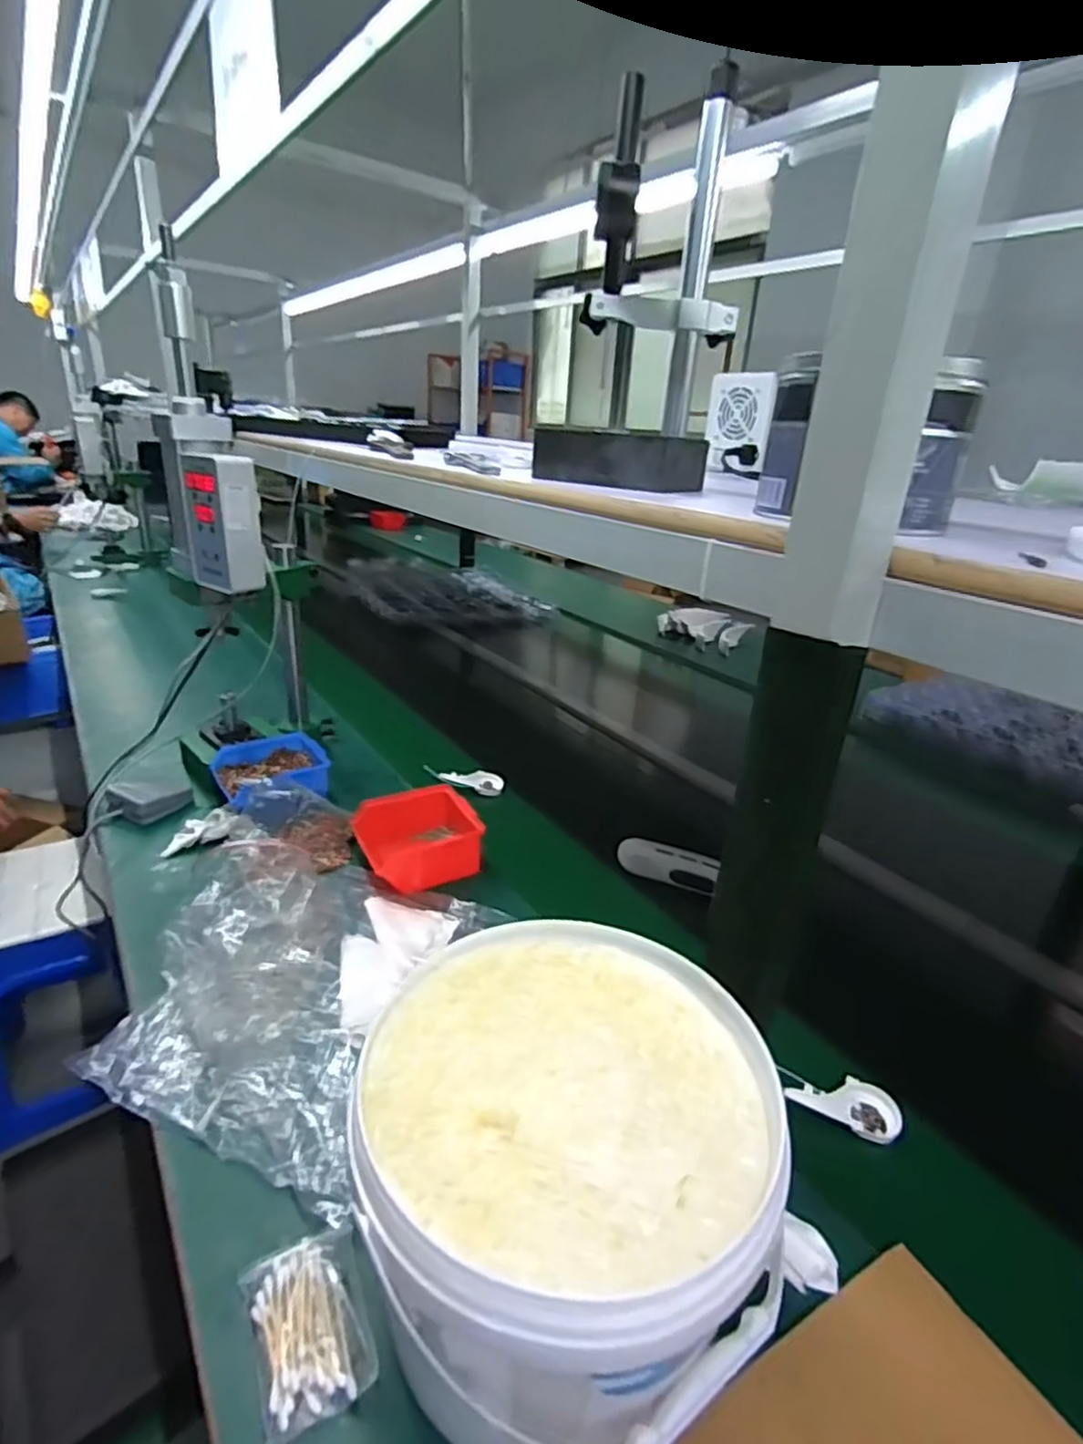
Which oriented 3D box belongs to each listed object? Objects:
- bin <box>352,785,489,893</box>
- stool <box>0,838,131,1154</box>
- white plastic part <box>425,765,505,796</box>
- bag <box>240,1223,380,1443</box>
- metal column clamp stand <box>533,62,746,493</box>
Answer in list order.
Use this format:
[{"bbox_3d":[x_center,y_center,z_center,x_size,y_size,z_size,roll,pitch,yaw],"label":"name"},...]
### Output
[{"bbox_3d":[-0.151,0.141,0.837,0.133,0.057,0.136,-10,26,-28],"label":"bin"},{"bbox_3d":[-0.881,0.446,1.180,0.248,0.325,0.389,-14,29,-35],"label":"stool"},{"bbox_3d":[-0.116,0.088,1.027,0.117,0.027,0.042,12,21,-12],"label":"white plastic part"},{"bbox_3d":[-0.137,0.358,0.409,0.064,0.010,0.093,-8,26,-26],"label":"bag"},{"bbox_3d":[0.095,-0.393,0.650,0.150,0.313,0.118,21,29,35],"label":"metal column clamp stand"}]

